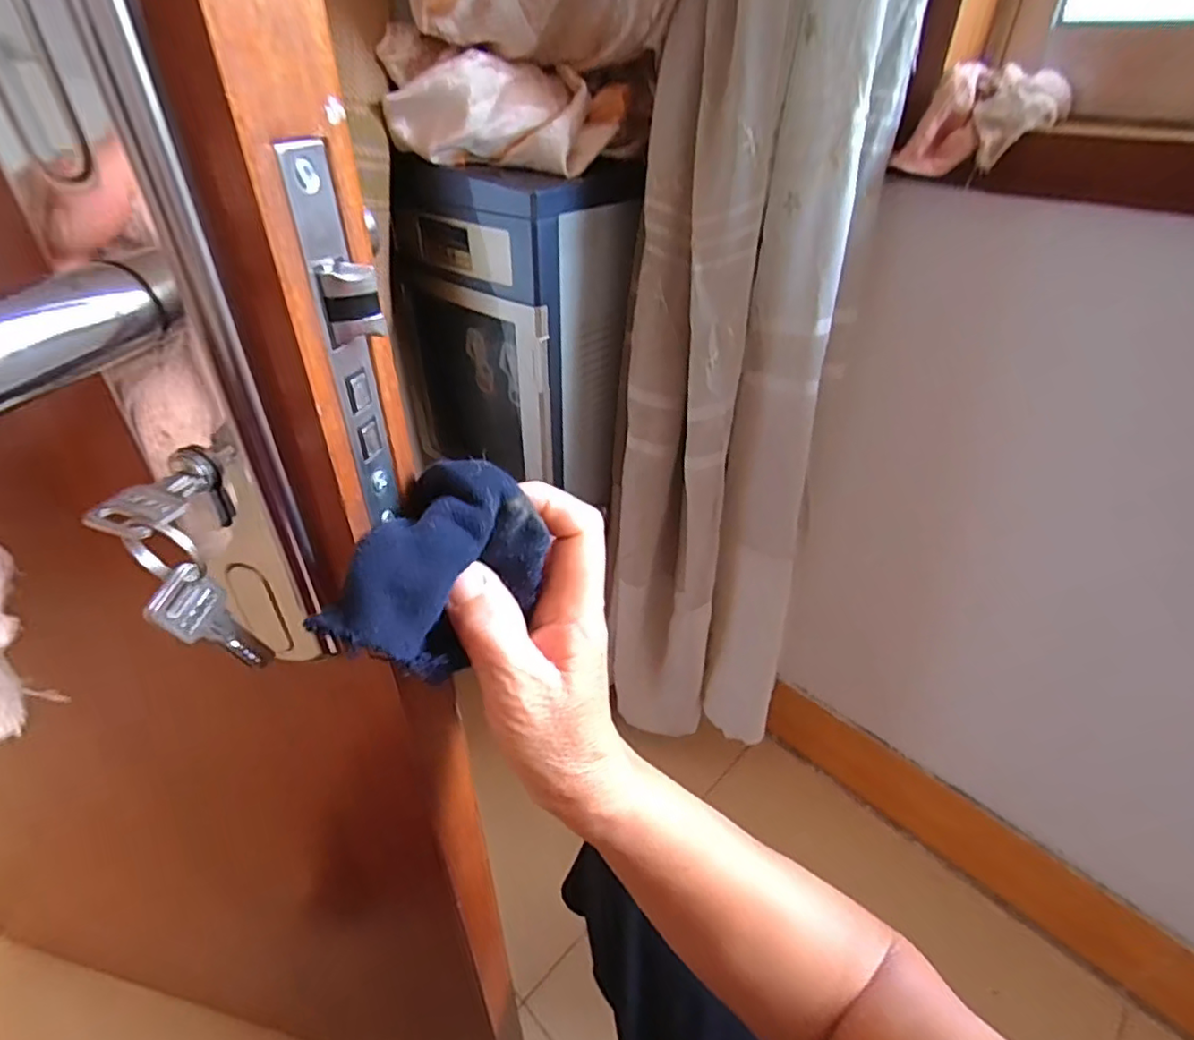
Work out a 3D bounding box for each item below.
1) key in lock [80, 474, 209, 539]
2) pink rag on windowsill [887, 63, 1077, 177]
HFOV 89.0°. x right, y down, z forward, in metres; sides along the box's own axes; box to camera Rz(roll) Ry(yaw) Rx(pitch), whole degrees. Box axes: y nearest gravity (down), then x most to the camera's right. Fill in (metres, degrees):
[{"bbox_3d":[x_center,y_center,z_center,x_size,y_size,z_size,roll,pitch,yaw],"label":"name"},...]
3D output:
[{"bbox_3d":[-0.126,-0.006,0.173,0.019,0.005,0.034,6,37,6],"label":"key in lock"},{"bbox_3d":[0.372,-0.389,0.590,0.124,0.082,0.077,-13,39,-19],"label":"pink rag on windowsill"}]

